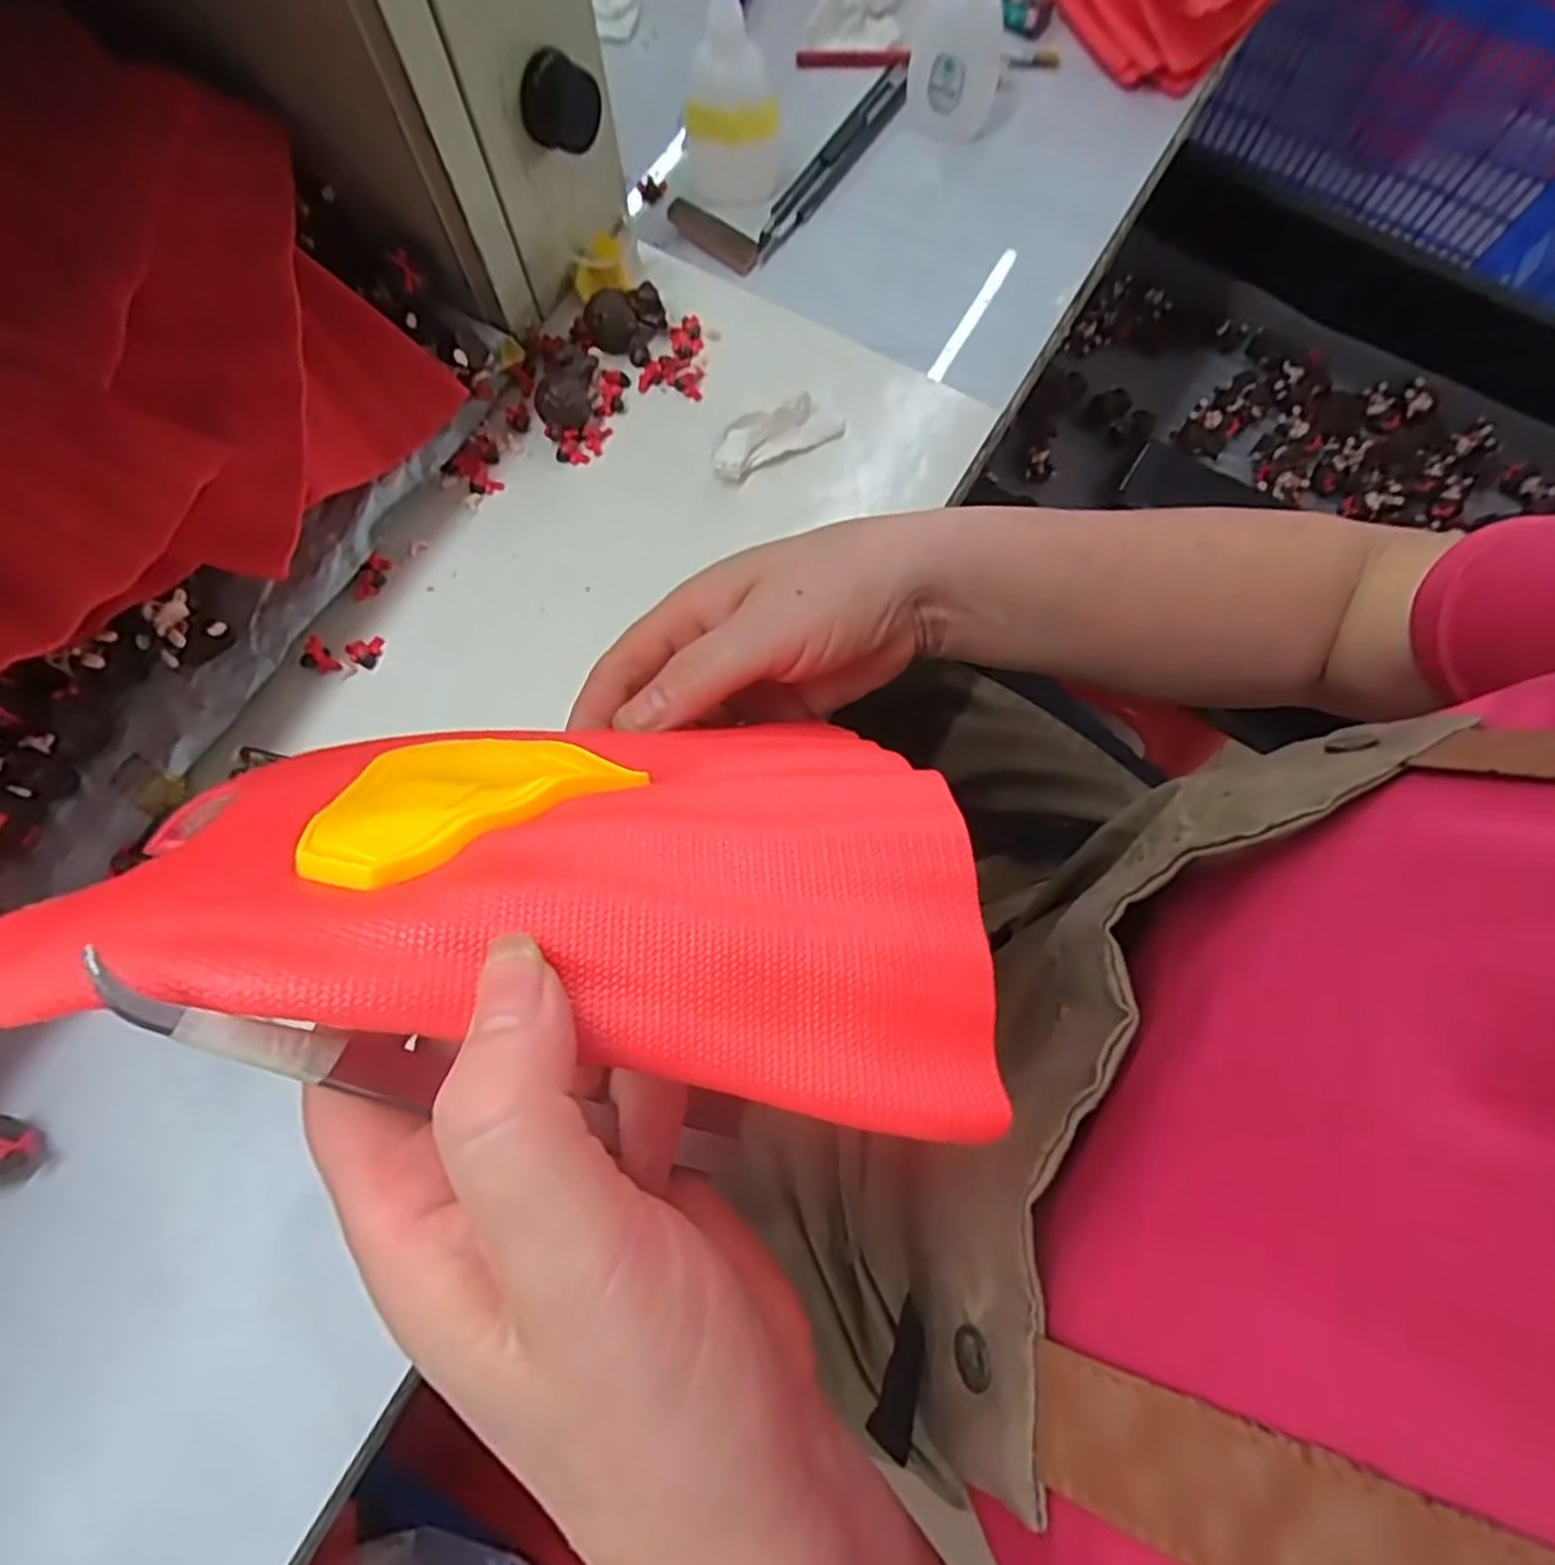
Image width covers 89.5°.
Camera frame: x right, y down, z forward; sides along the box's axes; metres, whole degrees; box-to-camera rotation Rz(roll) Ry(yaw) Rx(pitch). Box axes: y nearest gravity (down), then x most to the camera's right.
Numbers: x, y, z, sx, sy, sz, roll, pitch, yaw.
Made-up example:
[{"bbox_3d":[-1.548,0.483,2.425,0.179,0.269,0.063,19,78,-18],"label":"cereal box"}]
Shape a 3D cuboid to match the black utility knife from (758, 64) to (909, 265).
[{"bbox_3d":[0.029,-0.326,0.411,0.017,0.012,0.136,32,78,8],"label":"black utility knife"}]

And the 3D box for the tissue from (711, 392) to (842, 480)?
[{"bbox_3d":[-0.002,-0.163,0.365,0.063,0.016,0.022,-28,77,-7],"label":"tissue"}]

